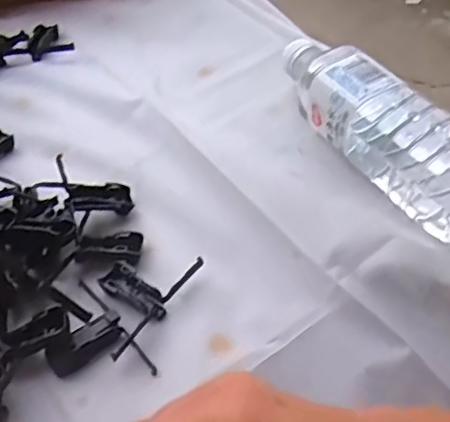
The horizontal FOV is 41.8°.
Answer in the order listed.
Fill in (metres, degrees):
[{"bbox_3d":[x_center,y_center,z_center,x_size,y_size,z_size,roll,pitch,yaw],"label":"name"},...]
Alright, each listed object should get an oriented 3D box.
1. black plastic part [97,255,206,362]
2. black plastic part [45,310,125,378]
[{"bbox_3d":[-0.058,0.052,0.380,0.047,0.012,0.081,28,56,26],"label":"black plastic part"},{"bbox_3d":[-0.086,0.079,0.359,0.047,0.011,0.019,-34,55,-23],"label":"black plastic part"}]

